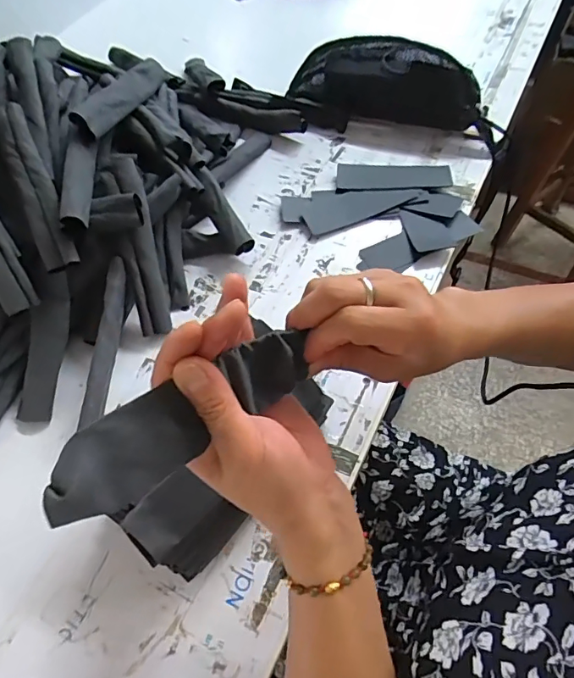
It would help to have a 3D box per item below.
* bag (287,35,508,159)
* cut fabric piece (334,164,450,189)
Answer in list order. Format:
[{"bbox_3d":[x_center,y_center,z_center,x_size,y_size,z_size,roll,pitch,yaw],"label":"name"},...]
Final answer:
[{"bbox_3d":[0.163,-0.366,0.687,0.316,0.091,0.087,23,62,17],"label":"bag"},{"bbox_3d":[0.142,-0.218,0.645,0.147,0.006,0.049,6,58,11],"label":"cut fabric piece"}]

